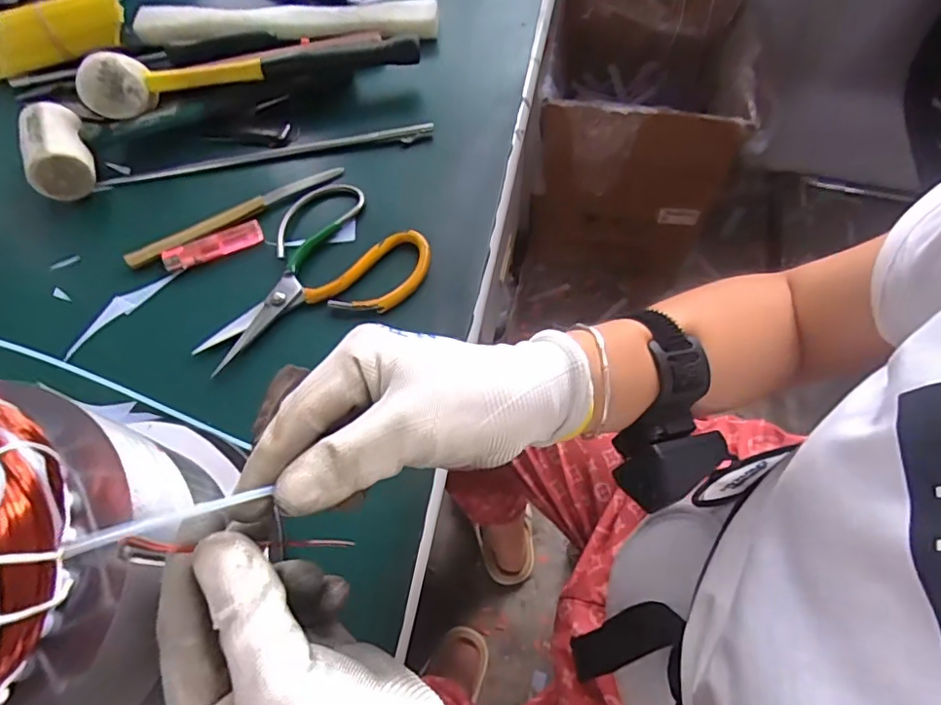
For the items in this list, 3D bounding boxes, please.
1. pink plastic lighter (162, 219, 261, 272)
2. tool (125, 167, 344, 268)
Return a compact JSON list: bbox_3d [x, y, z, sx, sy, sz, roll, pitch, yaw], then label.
[{"bbox_3d":[-0.206,-0.086,0.439,0.077,0.008,0.021,-24,65,-8],"label":"pink plastic lighter"},{"bbox_3d":[-0.193,-0.116,0.453,0.184,0.010,0.016,-29,66,-11],"label":"tool"}]

